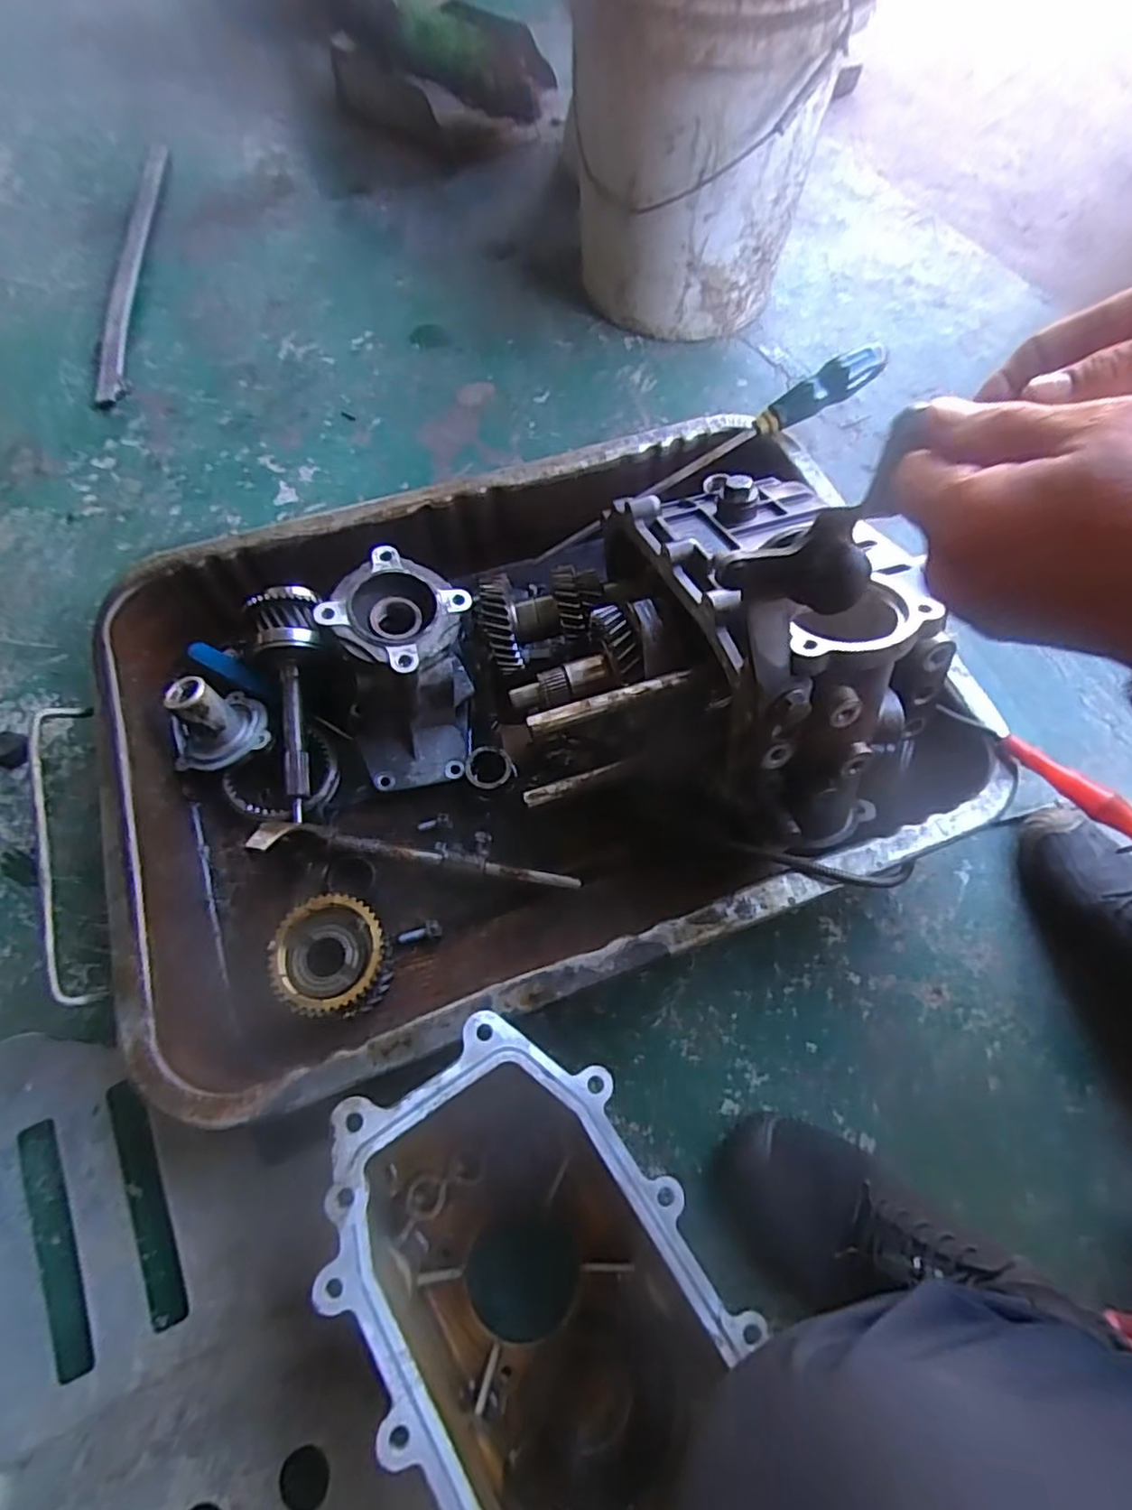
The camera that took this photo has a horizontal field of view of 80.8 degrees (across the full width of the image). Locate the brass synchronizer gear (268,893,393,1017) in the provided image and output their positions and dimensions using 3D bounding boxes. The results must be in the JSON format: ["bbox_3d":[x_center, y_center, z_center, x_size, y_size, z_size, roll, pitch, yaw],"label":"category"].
[{"bbox_3d":[-0.168,0.149,0.488,0.074,0.058,0.078,2,65,-1],"label":"brass synchronizer gear"}]

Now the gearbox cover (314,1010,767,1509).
[{"bbox_3d":[-0.019,0.286,0.383,0.165,0.135,0.237,-31,70,-15],"label":"gearbox cover"}]

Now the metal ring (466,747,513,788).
[{"bbox_3d":[-0.066,0.010,0.569,0.040,0.006,0.037,0,78,0],"label":"metal ring"}]

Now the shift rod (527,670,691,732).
[{"bbox_3d":[0.028,-0.036,0.428,0.106,0.016,0.011,-18,67,-10],"label":"shift rod"}]

